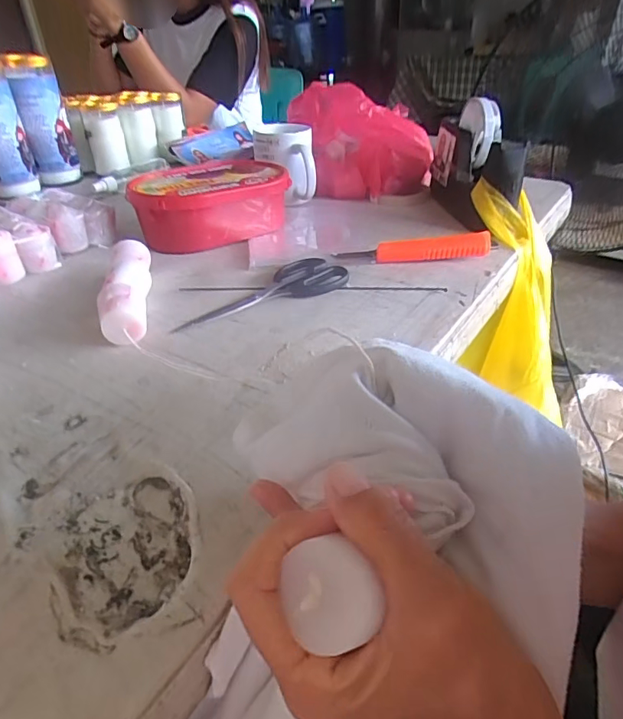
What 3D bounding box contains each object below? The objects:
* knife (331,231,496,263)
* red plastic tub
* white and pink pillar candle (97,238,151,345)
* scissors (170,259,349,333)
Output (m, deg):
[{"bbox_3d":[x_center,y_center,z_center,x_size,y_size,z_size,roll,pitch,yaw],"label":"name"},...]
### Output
[{"bbox_3d":[0.111,-0.119,0.519,0.166,0.026,0.027,-6,36,-5],"label":"knife"},{"bbox_3d":[-0.123,-0.192,0.600,0.181,0.060,0.137,-16,38,-18],"label":"red plastic tub"},{"bbox_3d":[-0.165,-0.066,0.440,0.039,0.036,0.152,-9,37,-10],"label":"white and pink pillar candle"},{"bbox_3d":[-0.049,-0.067,0.462,0.171,0.012,0.063,-19,39,-22],"label":"scissors"}]

